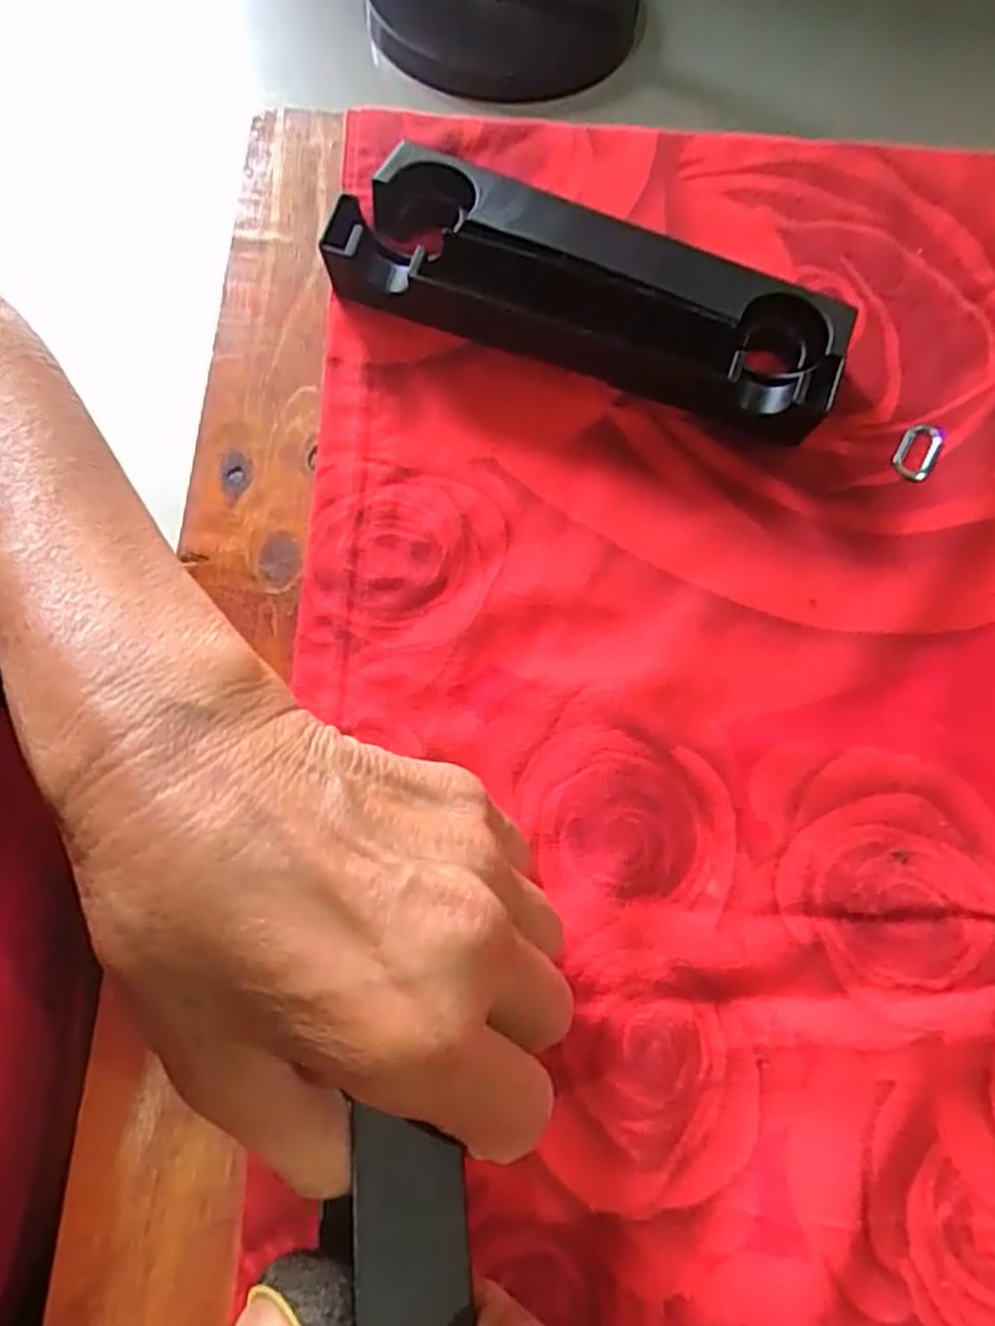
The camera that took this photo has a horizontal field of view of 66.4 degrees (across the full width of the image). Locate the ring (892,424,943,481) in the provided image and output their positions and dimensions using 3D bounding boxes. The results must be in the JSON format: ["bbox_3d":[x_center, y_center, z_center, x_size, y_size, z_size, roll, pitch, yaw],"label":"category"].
[{"bbox_3d":[0.167,-0.084,0.302,0.015,0.005,0.027,27,71,8],"label":"ring"}]

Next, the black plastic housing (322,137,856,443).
[{"bbox_3d":[0.037,-0.145,0.298,0.194,0.034,0.067,18,70,4],"label":"black plastic housing"}]

